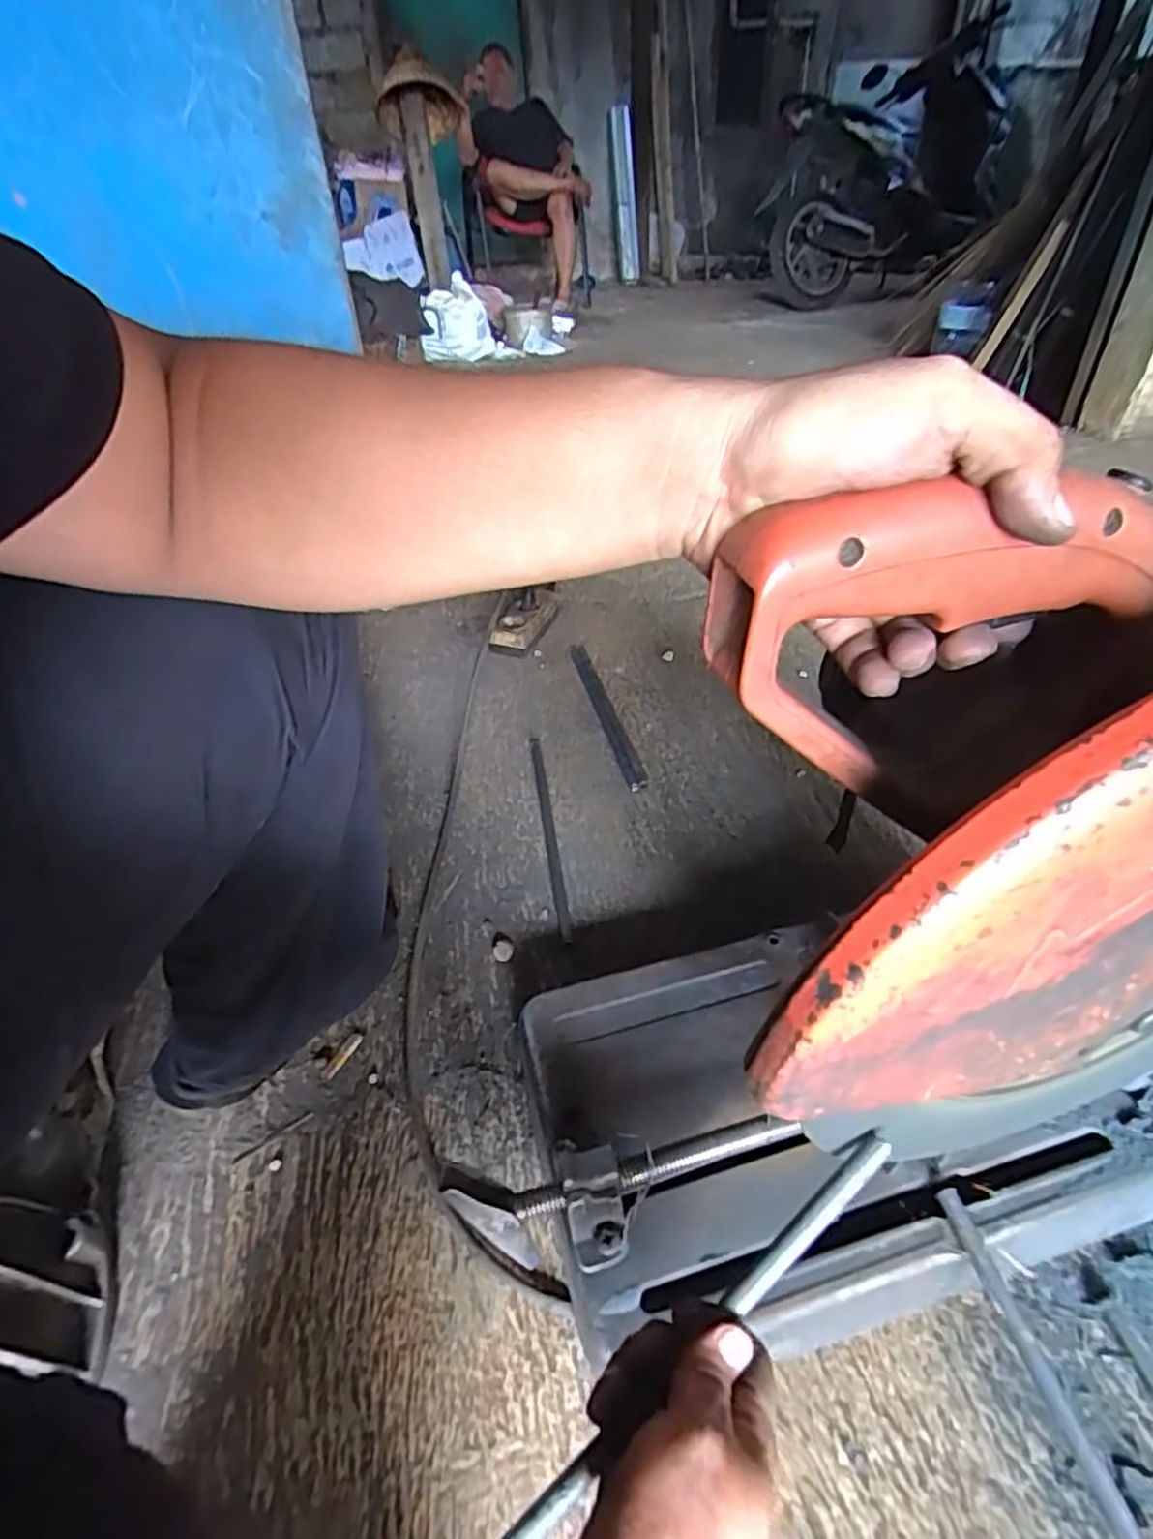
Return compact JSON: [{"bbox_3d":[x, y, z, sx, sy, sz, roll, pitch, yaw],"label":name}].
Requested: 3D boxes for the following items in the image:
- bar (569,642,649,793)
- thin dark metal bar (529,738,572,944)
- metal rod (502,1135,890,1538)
[{"bbox_3d":[0.039,-0.078,0.940,0.027,0.008,0.300,-12,43,-8],"label":"bar"},{"bbox_3d":[-0.029,0.066,0.801,0.014,0.011,0.299,-8,42,-4],"label":"thin dark metal bar"},{"bbox_3d":[0.043,0.283,0.331,0.293,0.008,0.013,-45,51,-4],"label":"metal rod"}]

